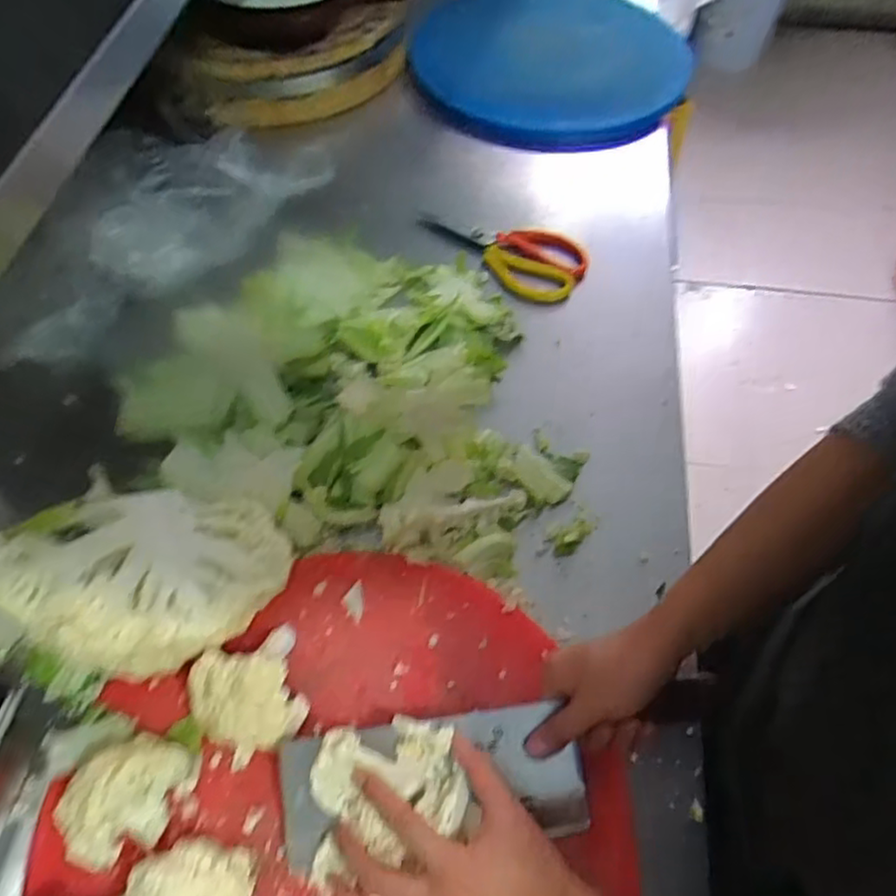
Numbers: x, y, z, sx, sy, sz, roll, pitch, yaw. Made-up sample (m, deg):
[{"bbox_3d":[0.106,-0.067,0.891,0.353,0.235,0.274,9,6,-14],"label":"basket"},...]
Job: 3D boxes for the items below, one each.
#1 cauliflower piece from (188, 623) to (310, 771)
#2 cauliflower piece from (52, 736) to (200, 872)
[{"bbox_3d":[-0.140,0.173,0.491,0.084,0.079,0.072,-29,62,-18],"label":"cauliflower piece"},{"bbox_3d":[-0.221,0.234,0.466,0.063,0.052,0.084,23,60,14],"label":"cauliflower piece"}]

